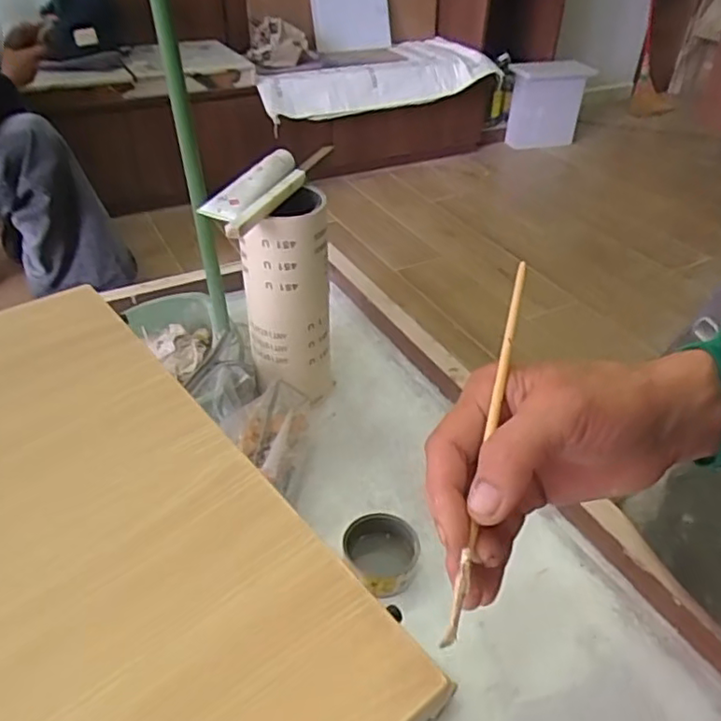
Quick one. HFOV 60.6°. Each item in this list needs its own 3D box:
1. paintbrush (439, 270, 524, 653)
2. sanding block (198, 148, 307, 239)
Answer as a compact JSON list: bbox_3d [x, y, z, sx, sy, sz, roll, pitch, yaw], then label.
[{"bbox_3d":[0.057,0.033,0.271,0.005,0.004,0.174,11,71,13],"label":"paintbrush"},{"bbox_3d":[-0.130,-0.207,0.744,0.073,0.034,0.179,16,40,16],"label":"sanding block"}]

